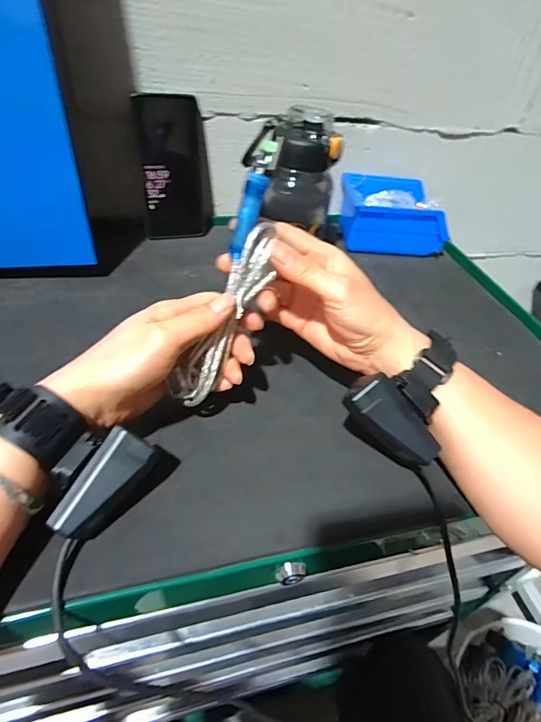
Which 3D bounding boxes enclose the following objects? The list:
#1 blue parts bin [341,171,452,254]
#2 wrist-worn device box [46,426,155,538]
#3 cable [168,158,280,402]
[{"bbox_3d":[0.168,-0.205,0.589,0.136,0.065,0.108,6,44,-3],"label":"blue parts bin"},{"bbox_3d":[-0.104,0.072,0.253,0.024,0.014,0.066,29,66,21],"label":"wrist-worn device box"},{"bbox_3d":[-0.027,-0.051,0.306,0.038,0.180,0.026,25,11,17],"label":"cable"}]

